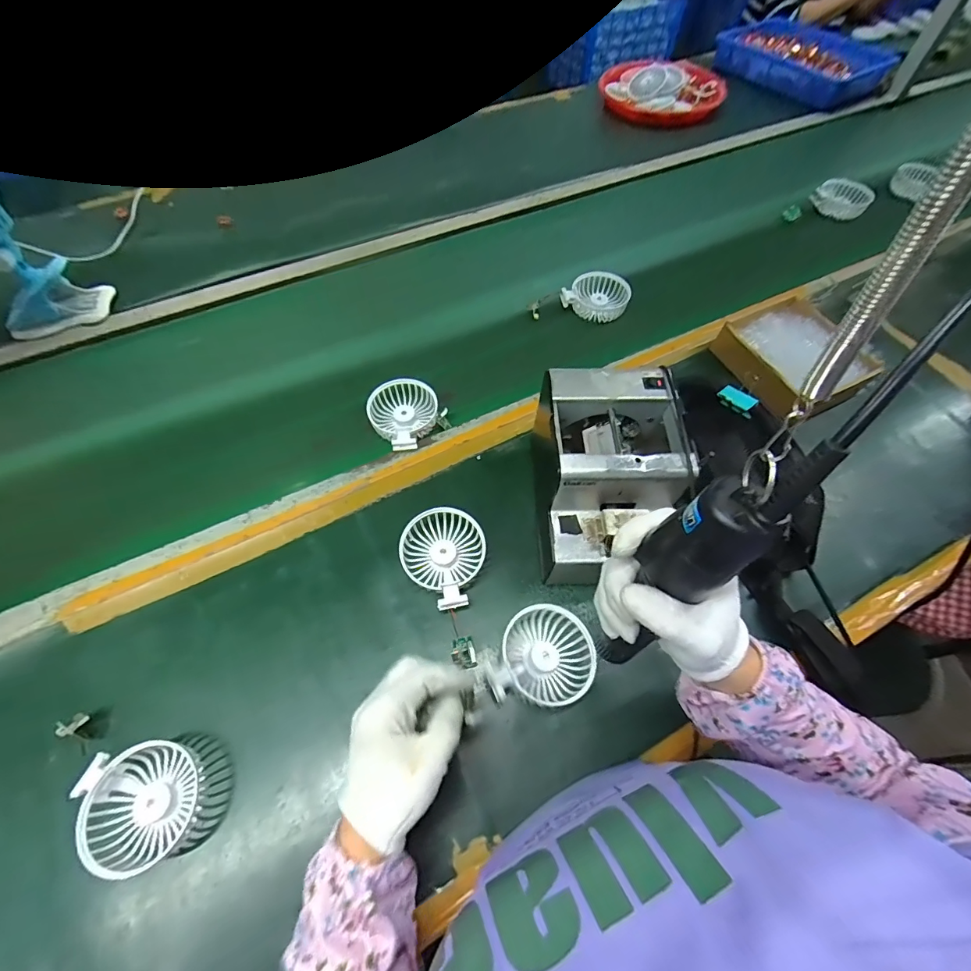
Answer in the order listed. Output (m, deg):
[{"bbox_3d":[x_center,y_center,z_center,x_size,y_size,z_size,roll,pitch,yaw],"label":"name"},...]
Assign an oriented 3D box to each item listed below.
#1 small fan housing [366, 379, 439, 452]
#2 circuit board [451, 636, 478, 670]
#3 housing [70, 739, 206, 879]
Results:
[{"bbox_3d":[-0.105,-0.094,0.575,0.088,0.023,0.099,-40,70,-21],"label":"small fan housing"},{"bbox_3d":[-0.021,0.167,0.439,0.023,0.022,0.027,-11,62,-8],"label":"circuit board"},{"bbox_3d":[-0.288,0.268,0.374,0.079,0.033,0.089,-17,63,-11],"label":"housing"}]

